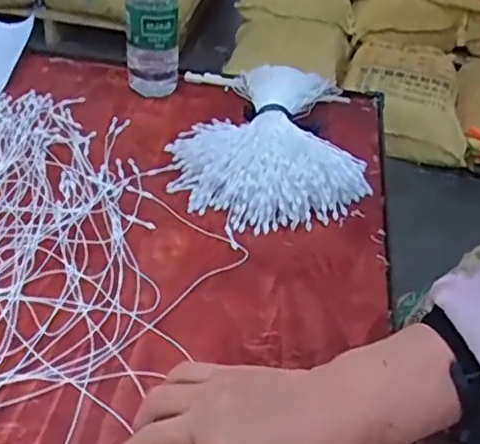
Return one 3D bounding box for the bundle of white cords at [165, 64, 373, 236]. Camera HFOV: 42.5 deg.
[{"bbox_3d":[0.033,-0.109,0.688,0.209,0.055,0.316,5,38,-1],"label":"bundle of white cords"}]

